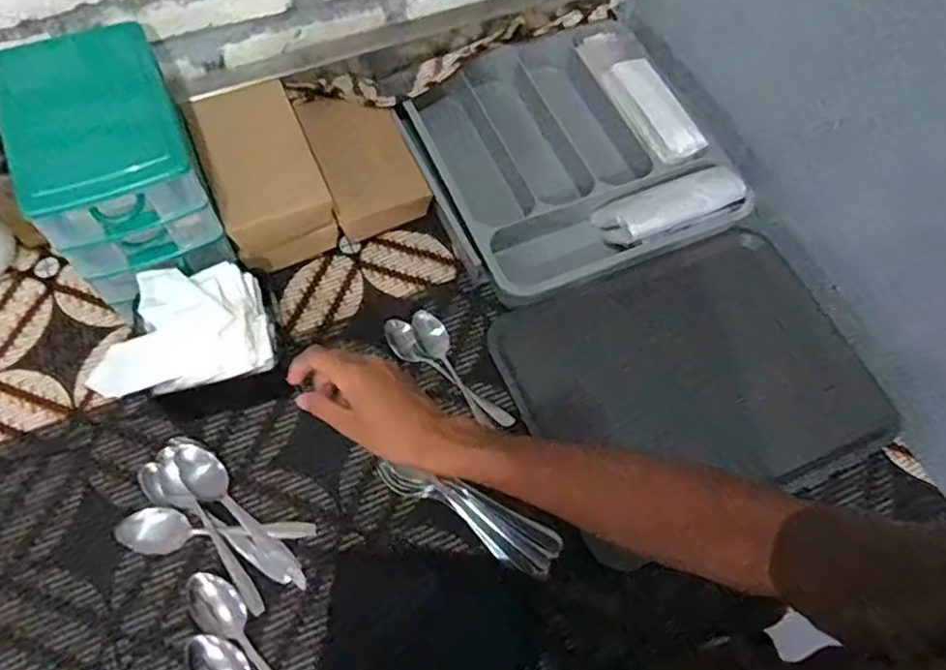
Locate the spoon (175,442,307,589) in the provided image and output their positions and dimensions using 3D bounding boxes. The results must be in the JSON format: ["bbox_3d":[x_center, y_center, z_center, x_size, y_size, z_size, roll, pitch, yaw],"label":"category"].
[{"bbox_3d":[-0.213,0.165,0.604,0.165,0.030,0.034,41,68,16],"label":"spoon"}]

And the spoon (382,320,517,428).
[{"bbox_3d":[-0.027,0.040,0.679,0.161,0.021,0.032,40,67,16],"label":"spoon"}]

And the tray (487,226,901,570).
[{"bbox_3d":[0.235,0.037,0.691,0.361,0.024,0.270,-21,66,-13],"label":"tray"}]

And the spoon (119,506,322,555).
[{"bbox_3d":[-0.232,0.175,0.601,0.167,0.023,0.038,-3,63,-5],"label":"spoon"}]

